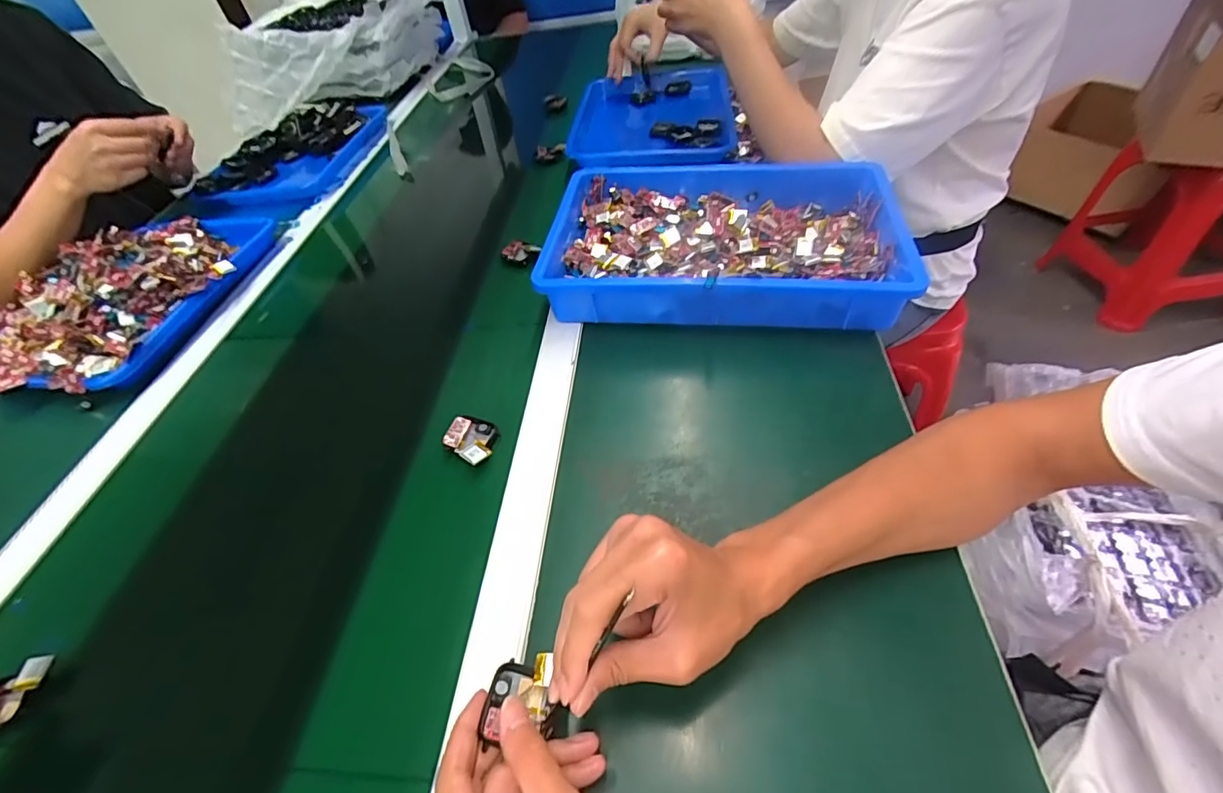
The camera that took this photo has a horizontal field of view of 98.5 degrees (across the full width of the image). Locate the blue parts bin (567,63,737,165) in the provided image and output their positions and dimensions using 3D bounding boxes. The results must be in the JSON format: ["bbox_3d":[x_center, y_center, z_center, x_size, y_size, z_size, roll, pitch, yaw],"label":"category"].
[{"bbox_3d":[0.065,-0.453,0.891,0.272,0.085,0.345,-3,48,9],"label":"blue parts bin"}]

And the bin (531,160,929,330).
[{"bbox_3d":[0.119,-0.179,0.596,0.368,0.064,0.251,0,48,11],"label":"bin"}]

